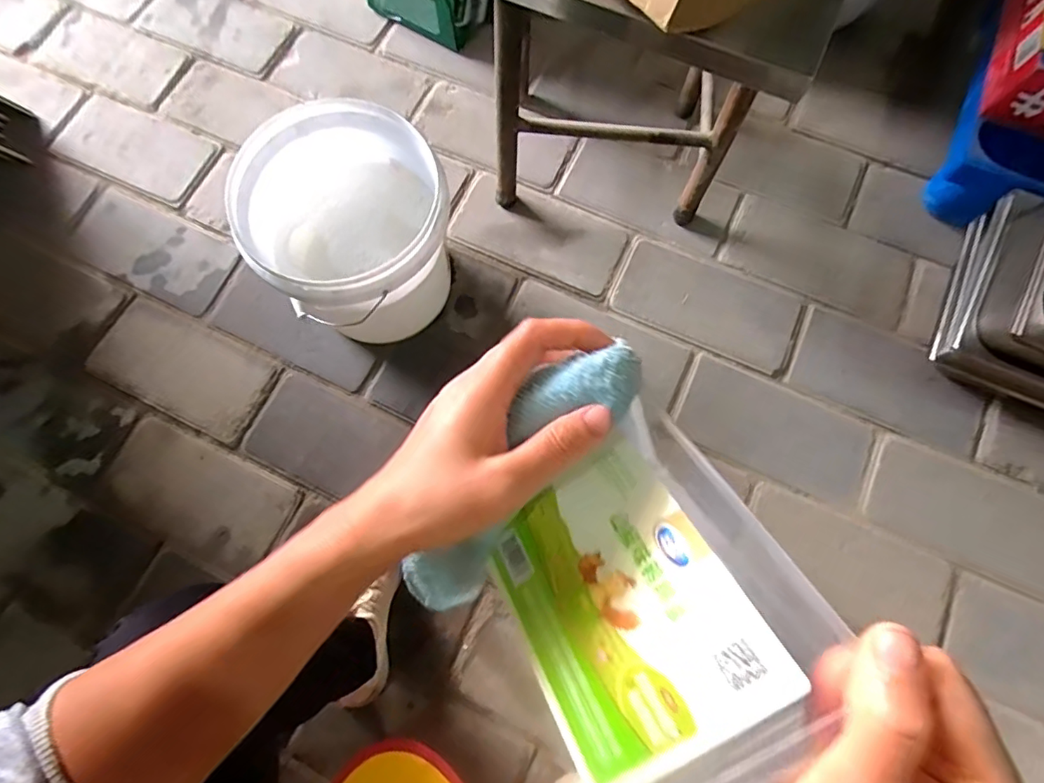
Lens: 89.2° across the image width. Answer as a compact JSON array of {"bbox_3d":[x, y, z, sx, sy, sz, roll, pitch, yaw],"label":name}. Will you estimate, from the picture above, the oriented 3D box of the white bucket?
[{"bbox_3d":[-0.228,-0.218,0.751,0.254,0.221,0.273,0,75,1],"label":"white bucket"}]

